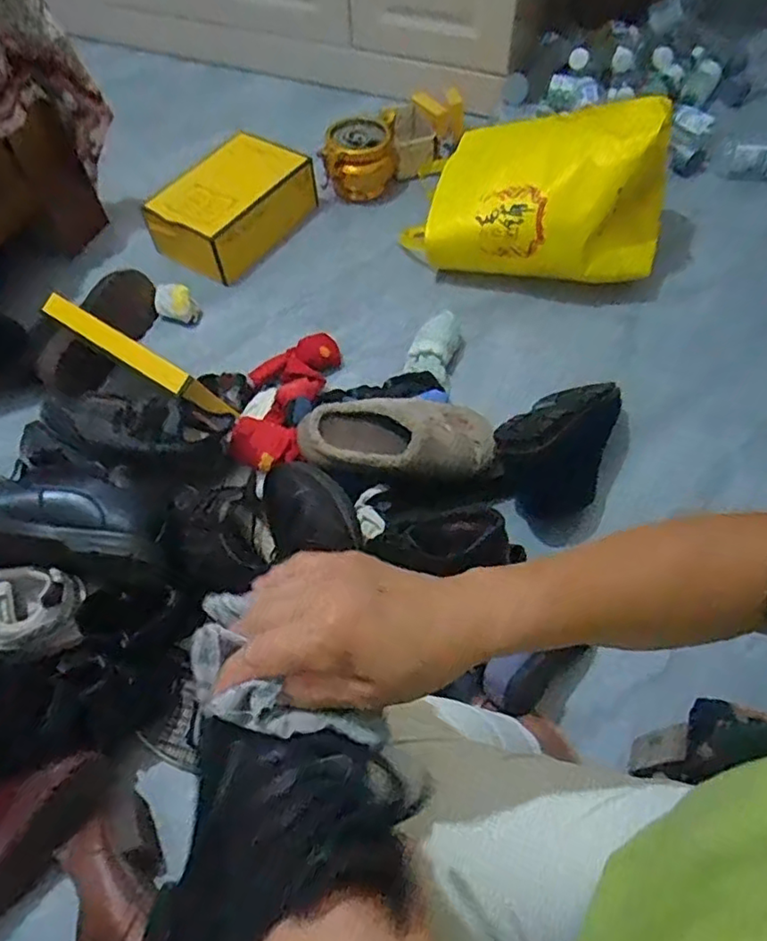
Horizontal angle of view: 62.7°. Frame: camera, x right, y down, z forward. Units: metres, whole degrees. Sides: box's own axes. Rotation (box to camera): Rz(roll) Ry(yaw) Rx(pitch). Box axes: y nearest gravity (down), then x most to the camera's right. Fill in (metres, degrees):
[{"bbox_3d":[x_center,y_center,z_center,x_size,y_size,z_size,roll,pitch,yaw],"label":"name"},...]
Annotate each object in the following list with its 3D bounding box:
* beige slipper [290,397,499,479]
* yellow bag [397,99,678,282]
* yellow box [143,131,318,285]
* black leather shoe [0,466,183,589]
[{"bbox_3d":[0.018,-0.048,0.848,0.258,0.060,0.130,0,58,2],"label":"beige slipper"},{"bbox_3d":[0.259,-0.521,1.065,0.420,0.247,0.295,7,59,6],"label":"yellow bag"},{"bbox_3d":[-0.278,-0.512,1.203,0.208,0.112,0.288,31,64,19],"label":"yellow box"},{"bbox_3d":[-0.377,0.056,0.714,0.289,0.074,0.107,16,58,-9],"label":"black leather shoe"}]

